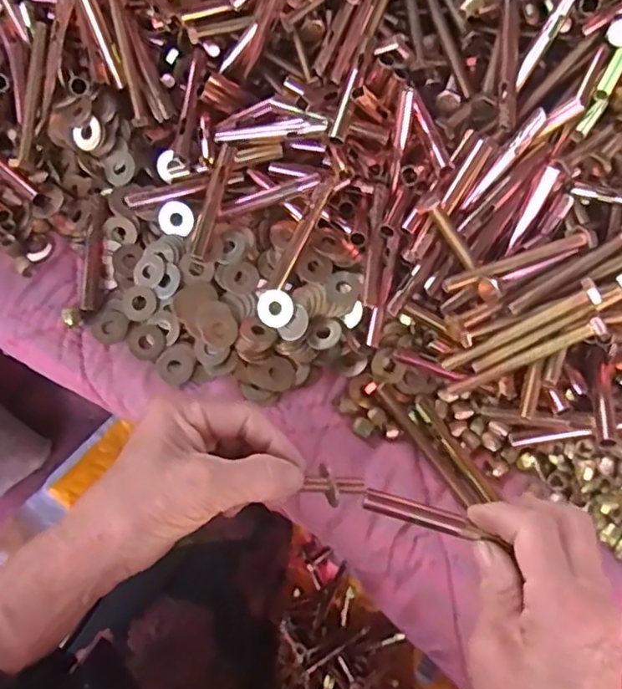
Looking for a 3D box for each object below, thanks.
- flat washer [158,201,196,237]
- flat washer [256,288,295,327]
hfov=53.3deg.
[{"bbox_3d":[-0.096,-0.088,0.439,0.025,0.026,0.004,33,25,-15],"label":"flat washer"},{"bbox_3d":[-0.025,-0.024,0.422,0.026,0.004,0.025,-1,86,9],"label":"flat washer"}]

